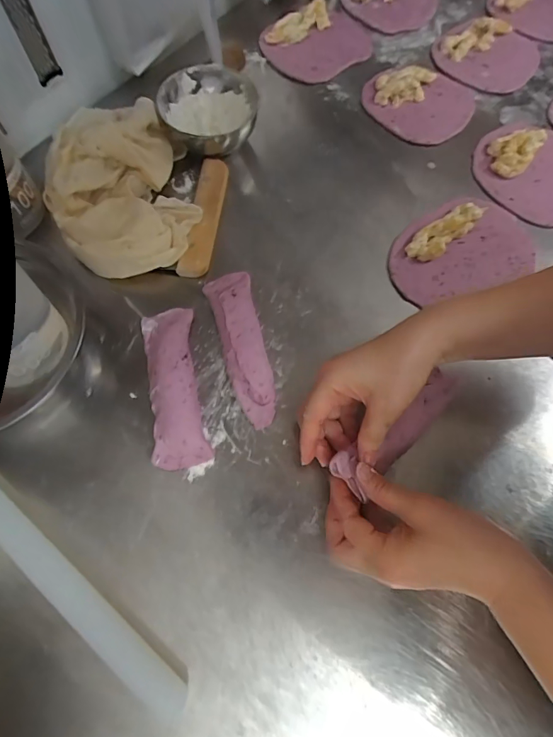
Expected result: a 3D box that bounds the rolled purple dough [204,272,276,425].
[{"bbox_3d":[-0.032,-0.024,0.393,0.041,0.032,0.155,-13,70,-8],"label":"rolled purple dough"}]

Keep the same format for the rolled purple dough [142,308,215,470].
[{"bbox_3d":[-0.093,0.013,0.374,0.045,0.032,0.149,-10,70,-7],"label":"rolled purple dough"}]

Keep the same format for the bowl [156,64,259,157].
[{"bbox_3d":[-0.076,-0.286,0.475,0.106,0.054,0.099,1,69,-3],"label":"bowl"}]

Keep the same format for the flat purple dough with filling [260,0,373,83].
[{"bbox_3d":[0.056,-0.451,0.566,0.141,0.029,0.112,-34,74,-15],"label":"flat purple dough with filling"}]

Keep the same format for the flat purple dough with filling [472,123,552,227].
[{"bbox_3d":[0.313,-0.242,0.495,0.141,0.020,0.140,41,72,12],"label":"flat purple dough with filling"}]

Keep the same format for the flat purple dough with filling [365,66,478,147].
[{"bbox_3d":[0.183,-0.349,0.529,0.133,0.030,0.122,29,70,8],"label":"flat purple dough with filling"}]

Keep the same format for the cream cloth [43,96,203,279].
[{"bbox_3d":[-0.161,-0.182,0.424,0.138,0.074,0.174,-21,71,-11],"label":"cream cloth"}]

